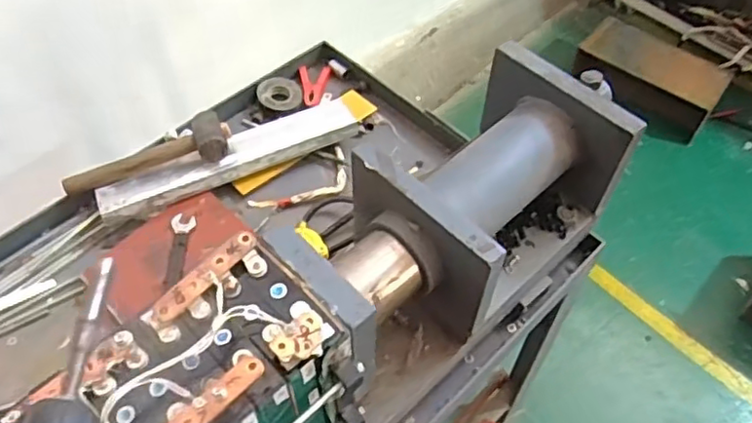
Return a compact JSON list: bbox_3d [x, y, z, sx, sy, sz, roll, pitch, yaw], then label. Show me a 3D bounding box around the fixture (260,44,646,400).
[{"bbox_3d":[0.085,0.031,0.748,0.405,0.260,0.209,-37,62,-23],"label":"fixture"}]

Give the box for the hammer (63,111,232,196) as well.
[{"bbox_3d":[-0.344,-0.093,0.947,0.250,0.047,0.096,-14,56,-9],"label":"hammer"}]

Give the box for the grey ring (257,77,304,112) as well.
[{"bbox_3d":[-0.165,-0.205,1.087,0.074,0.015,0.079,0,55,0],"label":"grey ring"}]

